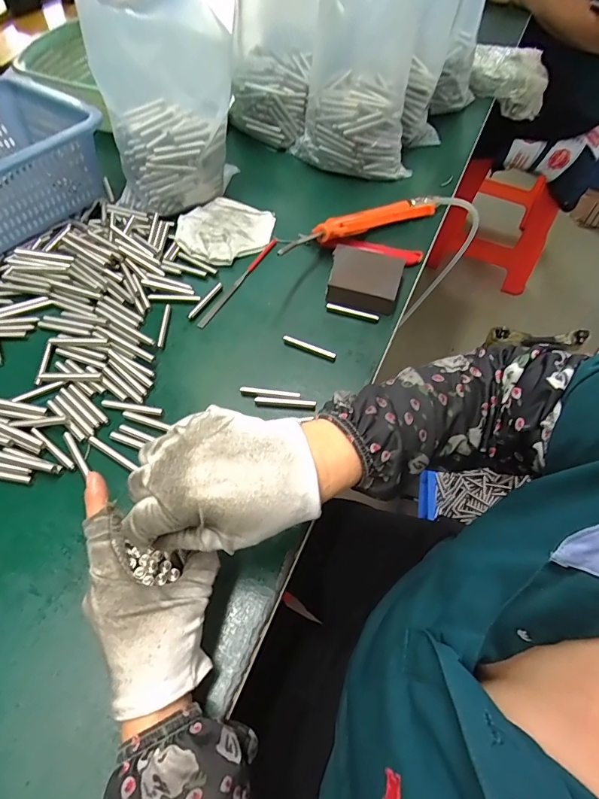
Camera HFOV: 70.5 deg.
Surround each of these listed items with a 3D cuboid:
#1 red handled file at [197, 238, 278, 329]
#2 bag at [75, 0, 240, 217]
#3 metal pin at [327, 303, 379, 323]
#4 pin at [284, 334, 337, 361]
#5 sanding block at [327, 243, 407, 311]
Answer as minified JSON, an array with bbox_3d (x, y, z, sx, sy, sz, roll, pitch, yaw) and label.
[{"bbox_3d":[-0.069,-0.138,0.490,0.011,0.004,0.158,26,62,13],"label":"red handled file"},{"bbox_3d":[-0.146,-0.324,0.475,0.138,0.204,0.095,-22,62,-14],"label":"bag"},{"bbox_3d":[0.058,-0.095,0.464,0.058,0.008,0.007,15,60,7],"label":"metal pin"},{"bbox_3d":[0.010,-0.052,0.438,0.057,0.011,0.008,22,61,11],"label":"pin"},{"bbox_3d":[0.074,-0.140,0.480,0.077,0.028,0.081,17,60,8],"label":"sanding block"}]

